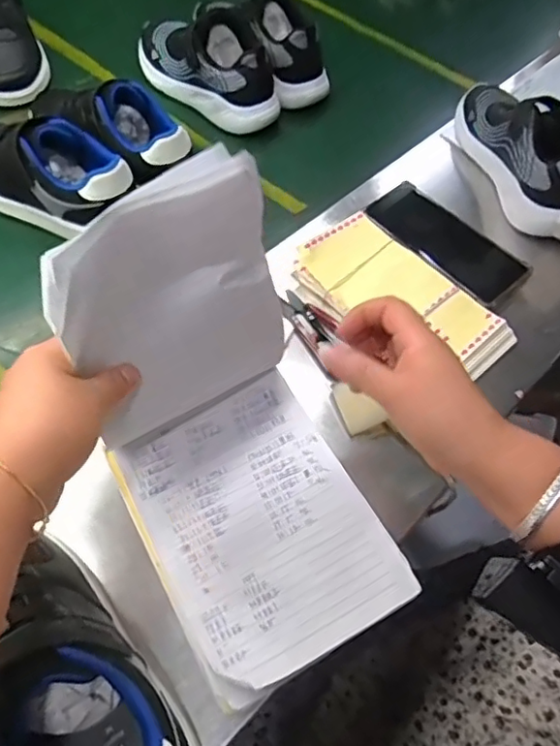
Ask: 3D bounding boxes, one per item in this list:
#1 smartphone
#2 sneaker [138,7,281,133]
[{"bbox_3d":[0.167,-0.133,0.583,0.072,0.012,0.160,-39,69,-25],"label":"smartphone"},{"bbox_3d":[-0.085,-0.381,0.704,0.204,0.083,0.089,39,62,17],"label":"sneaker"}]

